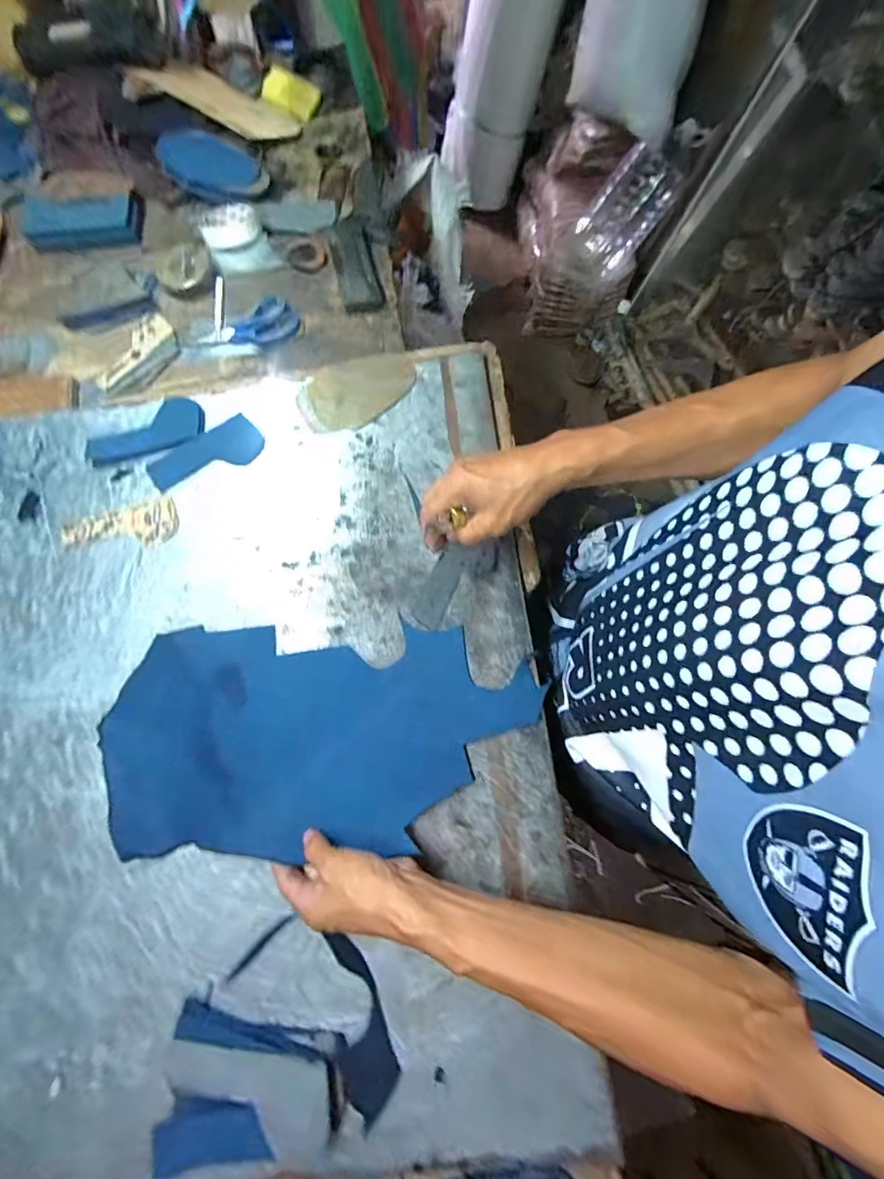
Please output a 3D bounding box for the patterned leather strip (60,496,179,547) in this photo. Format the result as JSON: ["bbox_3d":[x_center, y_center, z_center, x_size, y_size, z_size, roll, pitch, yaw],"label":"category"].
[{"bbox_3d":[-0.364,-0.067,0.529,0.127,0.004,0.053,-16,73,-4],"label":"patterned leather strip"}]

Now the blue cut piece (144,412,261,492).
[{"bbox_3d":[-0.277,-0.156,0.550,0.130,0.006,0.062,-34,75,-9],"label":"blue cut piece"}]

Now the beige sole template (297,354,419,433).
[{"bbox_3d":[-0.103,-0.242,0.567,0.141,0.012,0.086,-33,75,-9],"label":"beige sole template"}]

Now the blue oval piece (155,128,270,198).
[{"bbox_3d":[-0.342,-0.652,0.710,0.155,0.027,0.098,6,86,-7],"label":"blue oval piece"}]

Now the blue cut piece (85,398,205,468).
[{"bbox_3d":[-0.350,-0.185,0.551,0.137,0.008,0.058,-19,73,-5],"label":"blue cut piece"}]

